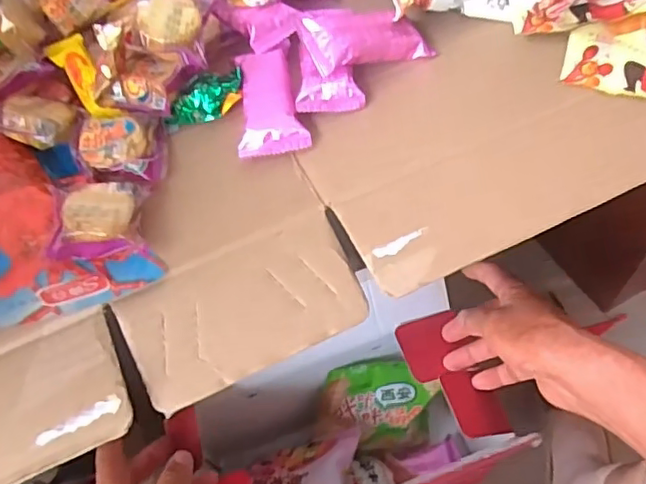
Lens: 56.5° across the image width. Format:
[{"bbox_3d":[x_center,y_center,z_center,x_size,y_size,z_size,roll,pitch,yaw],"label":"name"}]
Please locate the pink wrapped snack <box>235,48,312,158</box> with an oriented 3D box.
[{"bbox_3d":[-0.035,-0.093,0.398,0.043,0.021,0.076,-8,57,0],"label":"pink wrapped snack"}]

